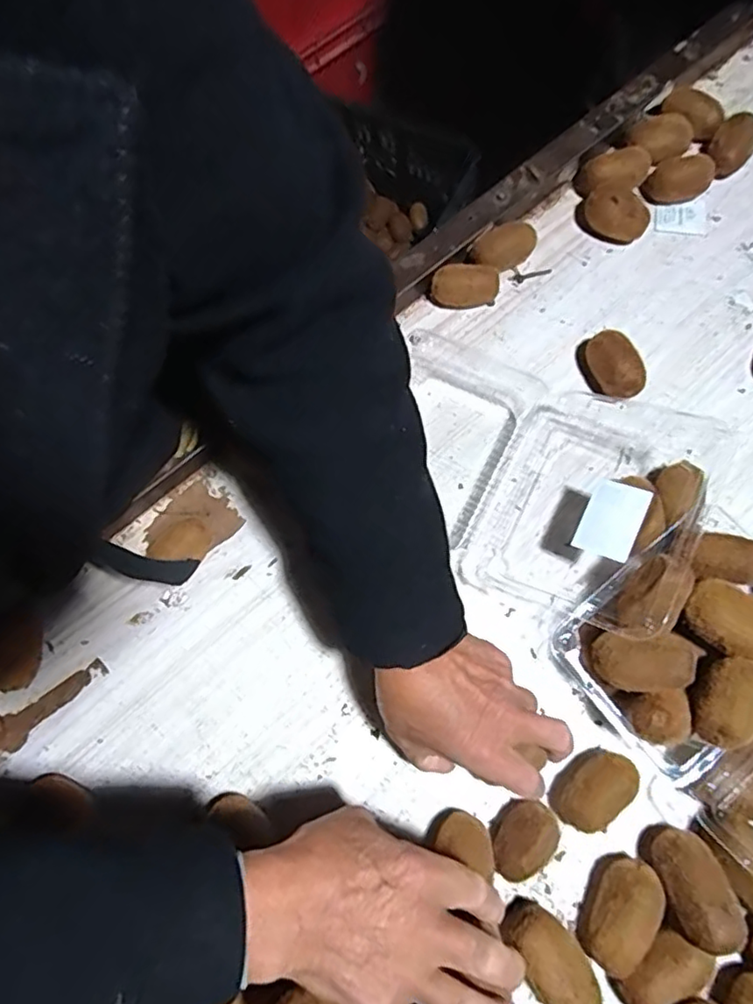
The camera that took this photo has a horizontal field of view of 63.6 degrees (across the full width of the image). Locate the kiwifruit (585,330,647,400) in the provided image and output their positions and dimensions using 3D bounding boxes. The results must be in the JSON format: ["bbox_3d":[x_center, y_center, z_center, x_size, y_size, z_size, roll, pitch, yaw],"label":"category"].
[{"bbox_3d":[0.213,-0.120,0.548,0.044,0.040,0.066,-17,73,-2],"label":"kiwifruit"}]

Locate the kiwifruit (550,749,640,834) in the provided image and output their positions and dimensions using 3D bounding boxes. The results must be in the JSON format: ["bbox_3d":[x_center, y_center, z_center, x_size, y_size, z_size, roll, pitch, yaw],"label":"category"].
[{"bbox_3d":[0.160,0.210,0.445,0.040,0.038,0.063,38,79,13],"label":"kiwifruit"}]

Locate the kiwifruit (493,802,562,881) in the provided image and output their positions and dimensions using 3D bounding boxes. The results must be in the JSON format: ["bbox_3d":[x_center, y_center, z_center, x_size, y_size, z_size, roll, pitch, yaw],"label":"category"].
[{"bbox_3d":[0.106,0.242,0.438,0.040,0.036,0.056,35,78,12],"label":"kiwifruit"}]

